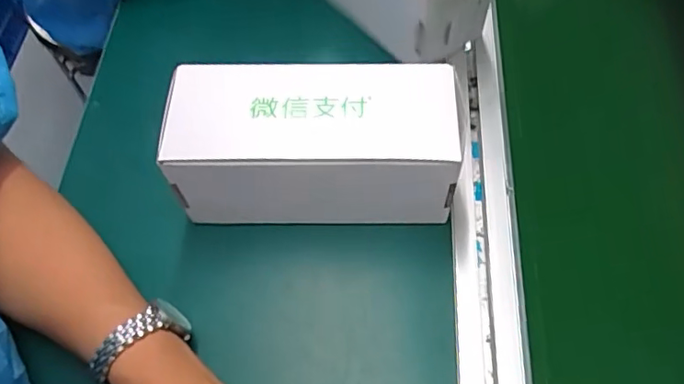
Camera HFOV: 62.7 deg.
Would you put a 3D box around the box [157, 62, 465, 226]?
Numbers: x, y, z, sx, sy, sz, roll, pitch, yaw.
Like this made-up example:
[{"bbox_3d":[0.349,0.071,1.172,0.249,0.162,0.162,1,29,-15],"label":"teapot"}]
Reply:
[{"bbox_3d":[-0.018,-0.030,0.380,0.180,0.094,0.076,0,62,2],"label":"box"}]

